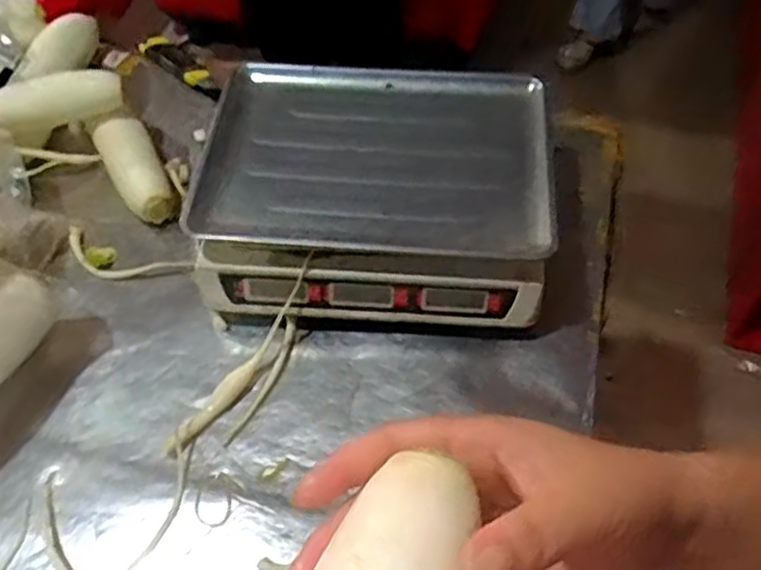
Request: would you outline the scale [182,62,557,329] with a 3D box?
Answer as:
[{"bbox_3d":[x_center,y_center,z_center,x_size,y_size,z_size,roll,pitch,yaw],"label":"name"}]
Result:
[{"bbox_3d":[-0.002,-0.091,0.728,0.335,0.124,0.264,4,53,3],"label":"scale"}]

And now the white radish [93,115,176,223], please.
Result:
[{"bbox_3d":[-0.276,-0.130,0.802,0.062,0.069,0.138,-24,56,-17],"label":"white radish"}]

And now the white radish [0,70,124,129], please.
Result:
[{"bbox_3d":[-0.362,-0.203,0.778,0.154,0.043,0.040,-10,53,-8],"label":"white radish"}]

